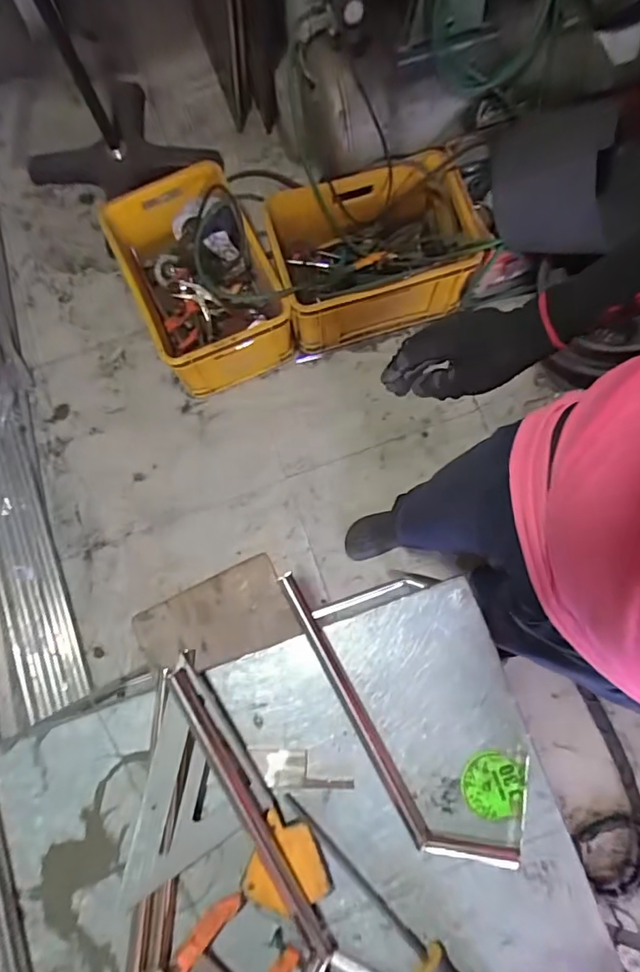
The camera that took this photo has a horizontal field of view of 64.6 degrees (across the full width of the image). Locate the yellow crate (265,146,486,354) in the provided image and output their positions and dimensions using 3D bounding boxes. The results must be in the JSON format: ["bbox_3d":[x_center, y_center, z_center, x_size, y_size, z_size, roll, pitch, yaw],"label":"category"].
[{"bbox_3d":[0.154,-0.659,1.454,0.538,0.267,0.362,-15,76,-2],"label":"yellow crate"}]

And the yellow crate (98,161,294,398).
[{"bbox_3d":[-0.342,-0.585,1.471,0.380,0.249,0.561,-25,77,-5],"label":"yellow crate"}]

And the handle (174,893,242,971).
[{"bbox_3d":[-0.112,0.437,0.496,0.018,0.017,0.084,41,83,8],"label":"handle"}]

